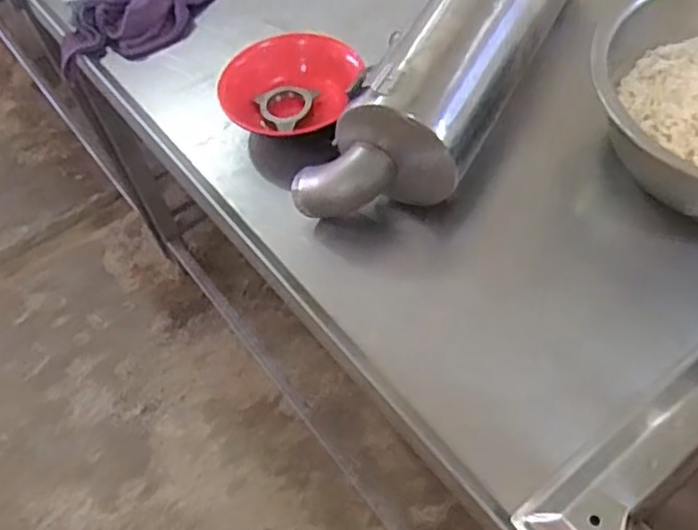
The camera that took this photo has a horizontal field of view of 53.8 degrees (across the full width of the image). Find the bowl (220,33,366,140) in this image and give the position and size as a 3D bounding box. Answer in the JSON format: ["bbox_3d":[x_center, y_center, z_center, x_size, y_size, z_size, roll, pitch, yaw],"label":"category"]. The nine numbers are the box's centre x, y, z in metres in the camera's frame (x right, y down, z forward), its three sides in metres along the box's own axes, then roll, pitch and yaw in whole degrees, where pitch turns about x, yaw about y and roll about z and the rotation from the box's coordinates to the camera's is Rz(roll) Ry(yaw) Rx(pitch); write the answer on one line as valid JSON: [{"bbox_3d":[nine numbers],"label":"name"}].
[{"bbox_3d":[-0.071,-0.218,0.840,0.174,0.047,0.128,-15,87,-4],"label":"bowl"}]

